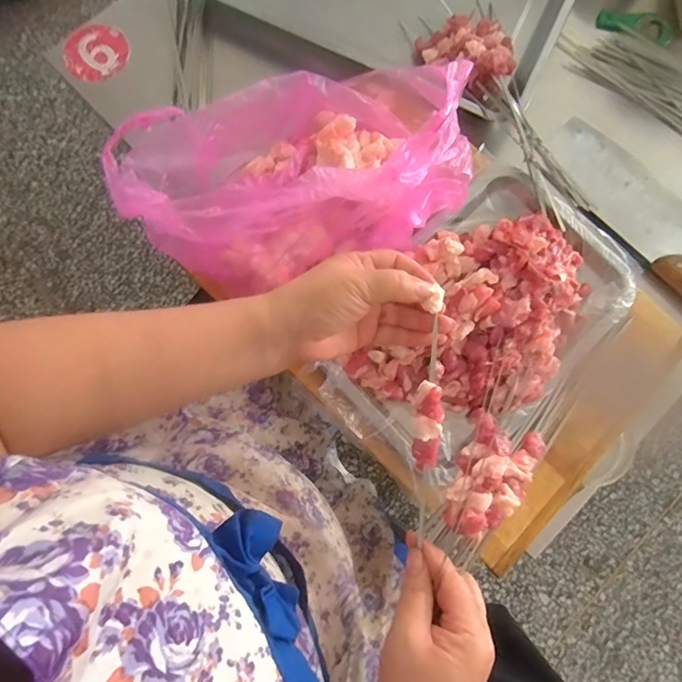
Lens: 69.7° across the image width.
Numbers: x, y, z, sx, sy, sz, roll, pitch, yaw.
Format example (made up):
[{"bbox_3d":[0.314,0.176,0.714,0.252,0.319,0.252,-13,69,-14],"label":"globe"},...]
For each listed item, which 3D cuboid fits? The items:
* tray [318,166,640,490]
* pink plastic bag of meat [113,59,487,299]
[{"bbox_3d":[0.142,-0.019,0.495,0.197,0.083,0.330,44,82,6],"label":"tray"},{"bbox_3d":[-0.046,-0.166,0.459,0.322,0.123,0.189,-19,81,-5],"label":"pink plastic bag of meat"}]

